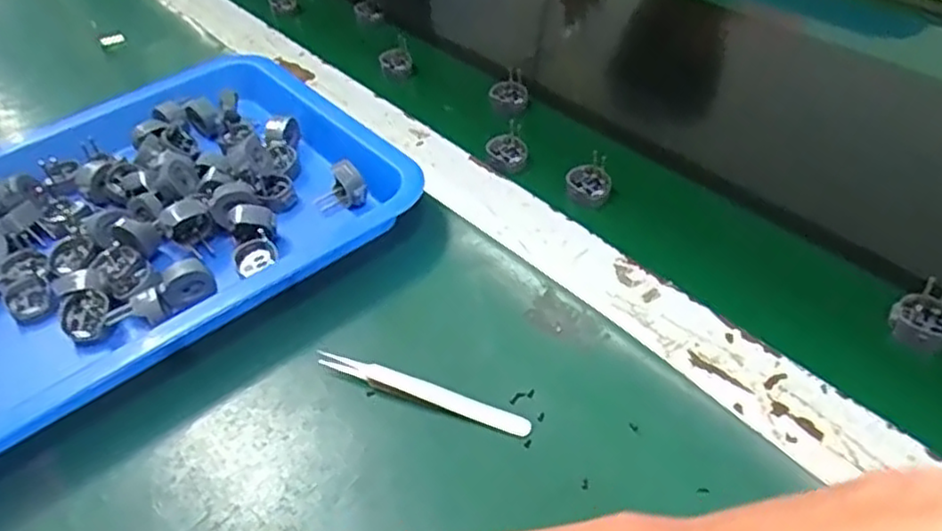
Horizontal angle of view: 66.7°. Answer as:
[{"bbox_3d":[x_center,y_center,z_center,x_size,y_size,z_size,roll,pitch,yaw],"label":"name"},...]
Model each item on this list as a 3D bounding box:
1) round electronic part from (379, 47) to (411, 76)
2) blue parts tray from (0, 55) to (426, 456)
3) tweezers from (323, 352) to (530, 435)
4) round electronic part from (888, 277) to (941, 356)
[{"bbox_3d":[-0.064,-0.172,0.604,0.027,0.016,0.019,-10,43,-3],"label":"round electronic part"},{"bbox_3d":[-0.220,-0.026,0.443,0.336,0.035,0.262,-33,49,-24],"label":"blue parts tray"},{"bbox_3d":[-0.025,0.061,0.350,0.112,0.010,0.013,14,47,21],"label":"tweezers"},{"bbox_3d":[0.227,0.024,0.356,0.028,0.025,0.028,-4,44,4],"label":"round electronic part"}]

